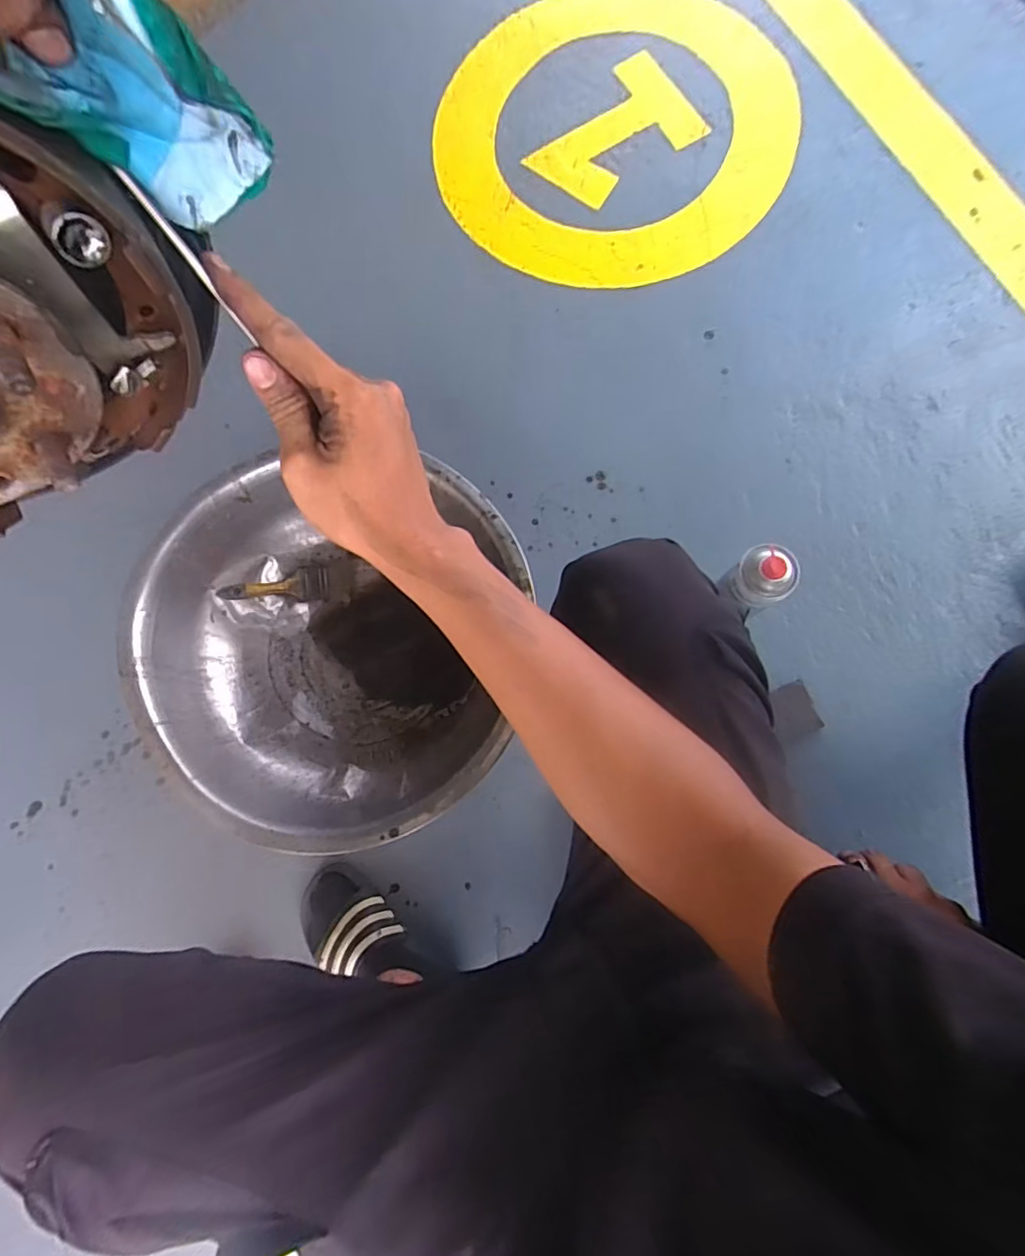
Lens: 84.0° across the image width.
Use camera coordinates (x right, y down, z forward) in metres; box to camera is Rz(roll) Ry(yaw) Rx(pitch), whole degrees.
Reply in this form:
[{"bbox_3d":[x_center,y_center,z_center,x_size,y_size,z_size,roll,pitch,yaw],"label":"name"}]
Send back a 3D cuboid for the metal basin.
[{"bbox_3d":[-0.222,0.034,0.775,0.475,0.194,0.476,-9,81,5],"label":"metal basin"}]

